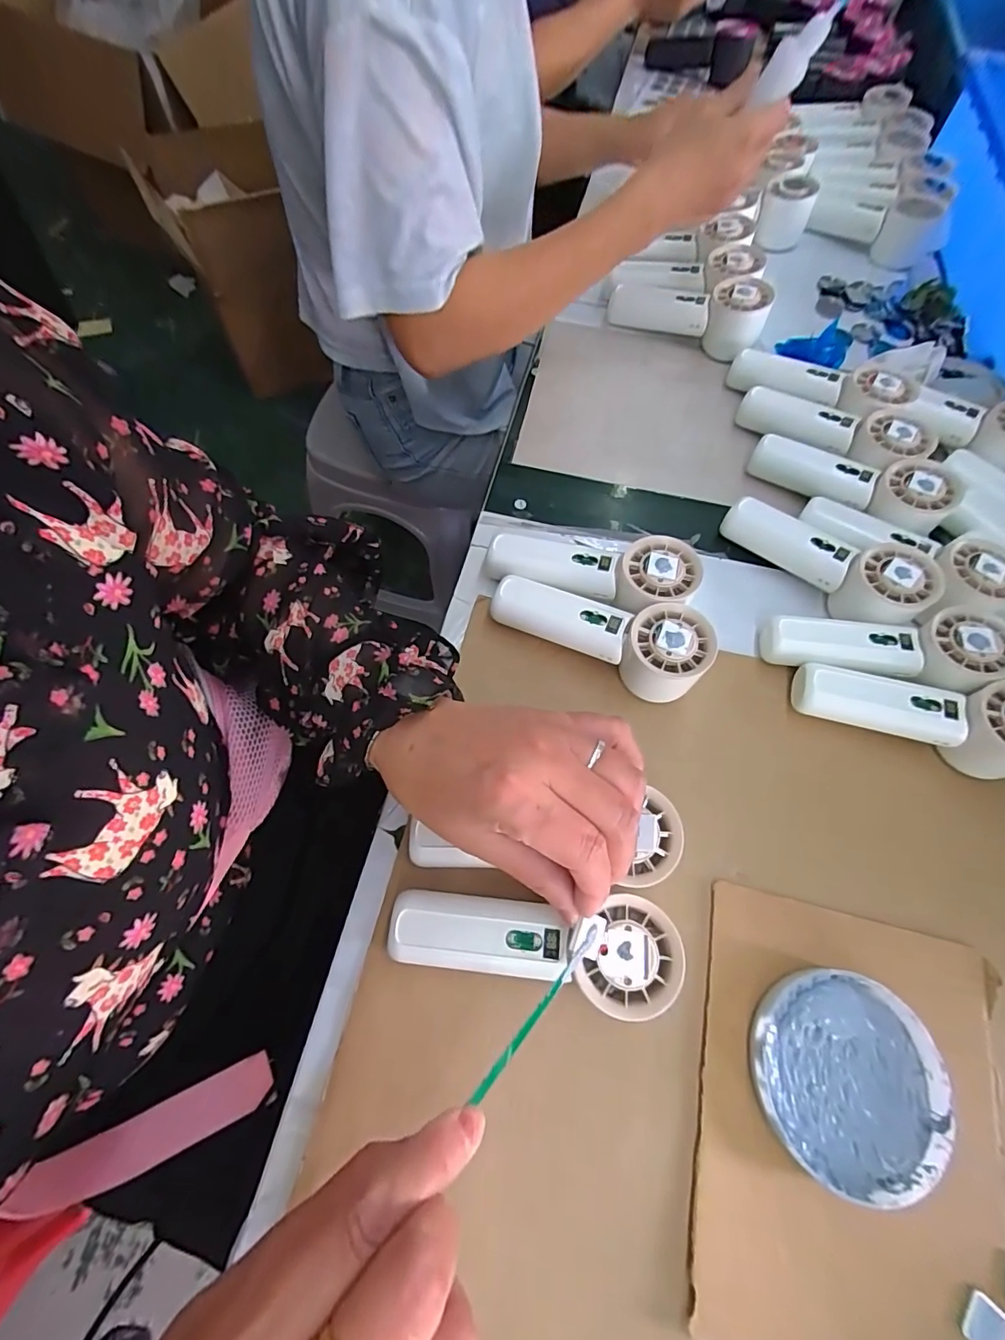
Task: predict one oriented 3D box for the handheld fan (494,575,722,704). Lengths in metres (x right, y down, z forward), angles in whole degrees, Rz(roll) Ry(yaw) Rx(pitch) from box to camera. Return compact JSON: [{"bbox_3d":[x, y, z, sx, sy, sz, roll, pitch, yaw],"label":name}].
[{"bbox_3d":[0.066,-0.025,0.368,0.156,0.055,0.057,17,66,5],"label":"handheld fan"}]

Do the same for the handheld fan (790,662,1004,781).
[{"bbox_3d":[0.290,0.031,0.353,0.154,0.054,0.052,14,66,4],"label":"handheld fan"}]

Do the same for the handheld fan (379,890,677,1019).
[{"bbox_3d":[0.015,0.150,0.287,0.152,0.051,0.052,9,66,2],"label":"handheld fan"}]

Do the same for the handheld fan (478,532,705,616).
[{"bbox_3d":[0.064,-0.069,0.390,0.152,0.056,0.056,10,66,2],"label":"handheld fan"}]

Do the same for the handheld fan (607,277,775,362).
[{"bbox_3d":[0.193,-0.373,0.533,0.159,0.069,0.067,25,67,22],"label":"handheld fan"}]

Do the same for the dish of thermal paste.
[{"bbox_3d":[0.190,0.225,0.282,0.101,0.015,0.097,1,66,-2],"label":"dish of thermal paste"}]

